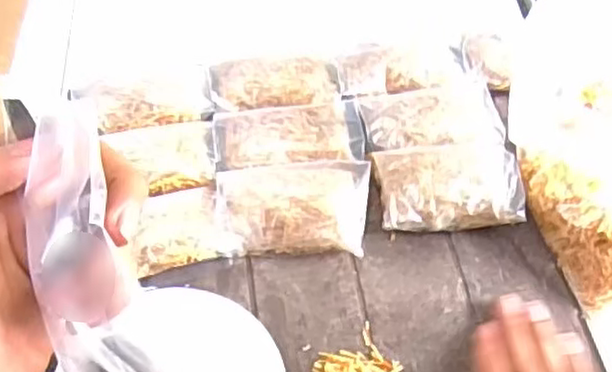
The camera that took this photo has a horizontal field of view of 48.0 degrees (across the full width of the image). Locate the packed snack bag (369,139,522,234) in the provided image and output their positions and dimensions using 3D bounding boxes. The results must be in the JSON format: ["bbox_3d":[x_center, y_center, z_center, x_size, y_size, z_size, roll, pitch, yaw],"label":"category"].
[{"bbox_3d":[0.095,0.001,0.457,0.092,0.025,0.057,-3,56,-5],"label":"packed snack bag"}]

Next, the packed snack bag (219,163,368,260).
[{"bbox_3d":[-0.008,0.015,0.447,0.095,0.032,0.060,1,55,-2],"label":"packed snack bag"}]

